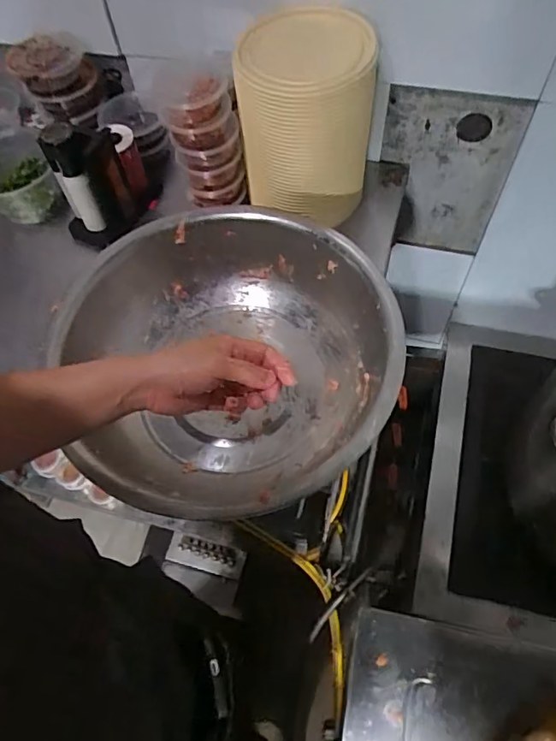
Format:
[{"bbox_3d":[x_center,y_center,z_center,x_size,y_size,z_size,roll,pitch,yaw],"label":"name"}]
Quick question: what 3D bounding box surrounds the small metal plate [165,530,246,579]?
[{"bbox_3d":[-0.172,0.439,1.261,0.184,0.012,0.073,12,78,9],"label":"small metal plate"}]

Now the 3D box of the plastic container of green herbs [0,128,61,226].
[{"bbox_3d":[-0.402,-0.293,0.808,0.123,0.069,0.135,-23,62,-9],"label":"plastic container of green herbs"}]

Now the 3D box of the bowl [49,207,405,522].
[{"bbox_3d":[-0.050,-0.013,0.618,0.357,0.113,0.365,-2,61,3],"label":"bowl"}]

